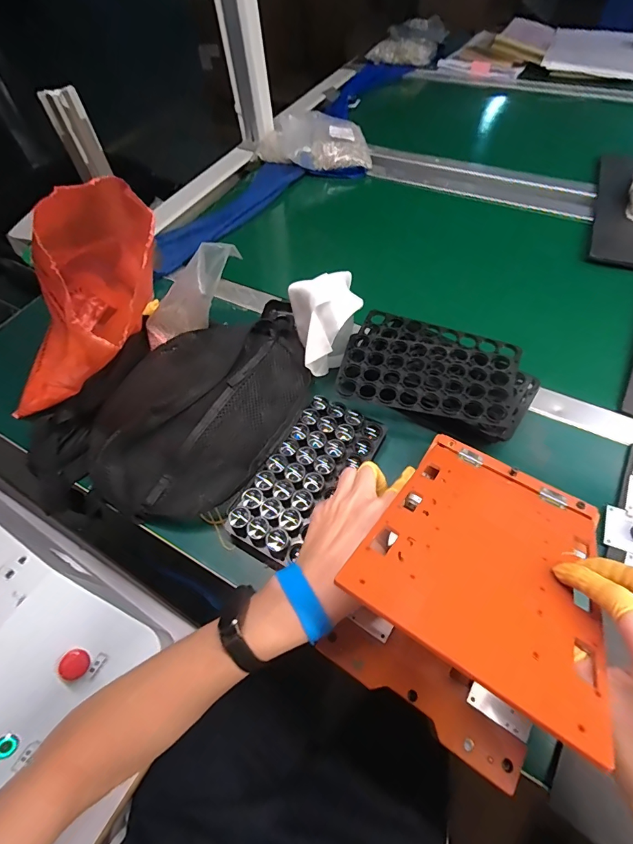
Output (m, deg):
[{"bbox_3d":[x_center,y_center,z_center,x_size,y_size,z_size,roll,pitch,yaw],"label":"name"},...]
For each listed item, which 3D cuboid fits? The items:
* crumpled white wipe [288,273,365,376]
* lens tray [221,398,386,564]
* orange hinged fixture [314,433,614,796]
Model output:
[{"bbox_3d":[0.015,-0.123,0.507,0.082,0.103,0.088,-12,57,-3],"label":"crumpled white wipe"},{"bbox_3d":[-0.007,0.061,0.449,0.099,0.035,0.196,29,63,21],"label":"lens tray"},{"bbox_3d":[0.131,0.109,0.315,0.156,0.128,0.239,27,63,20],"label":"orange hinged fixture"}]

